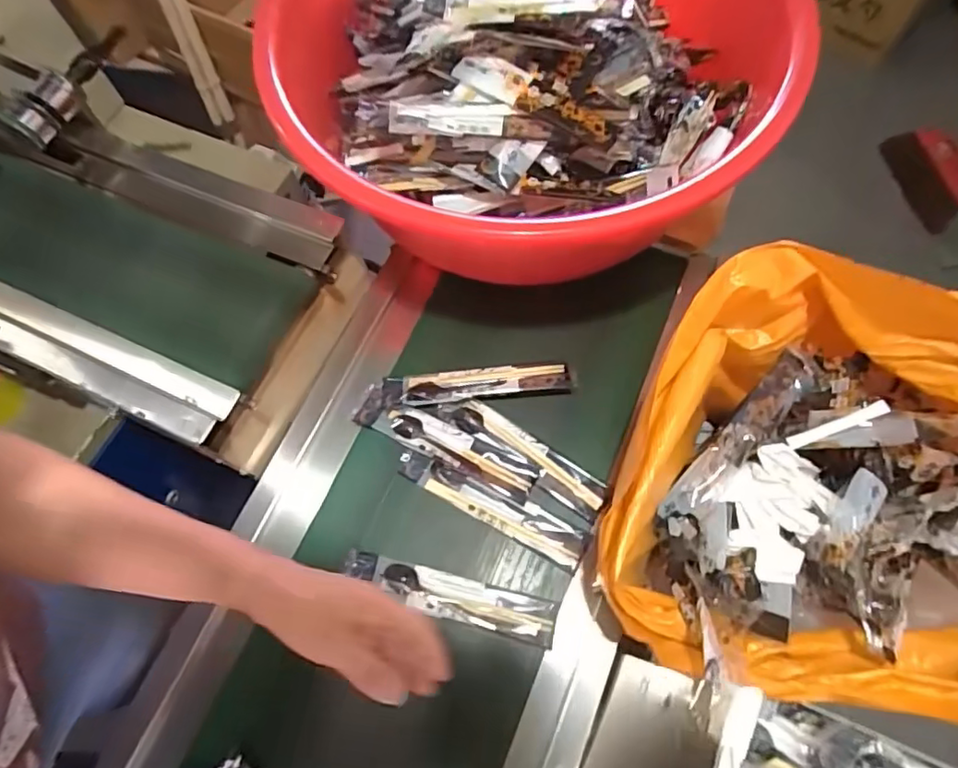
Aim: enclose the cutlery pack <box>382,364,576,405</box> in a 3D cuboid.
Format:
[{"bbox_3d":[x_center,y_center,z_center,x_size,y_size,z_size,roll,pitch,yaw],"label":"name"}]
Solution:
[{"bbox_3d":[0.002,-0.002,0.724,0.230,0.017,0.043,-5,67,1],"label":"cutlery pack"}]

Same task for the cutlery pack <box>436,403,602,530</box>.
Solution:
[{"bbox_3d":[0.049,0.084,0.698,0.217,0.009,0.056,32,72,15],"label":"cutlery pack"}]

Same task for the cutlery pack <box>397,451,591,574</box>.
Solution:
[{"bbox_3d":[0.013,0.140,0.679,0.226,0.012,0.044,24,71,13],"label":"cutlery pack"}]

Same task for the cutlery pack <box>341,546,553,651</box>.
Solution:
[{"bbox_3d":[-0.035,0.232,0.644,0.232,0.018,0.047,13,69,8],"label":"cutlery pack"}]

